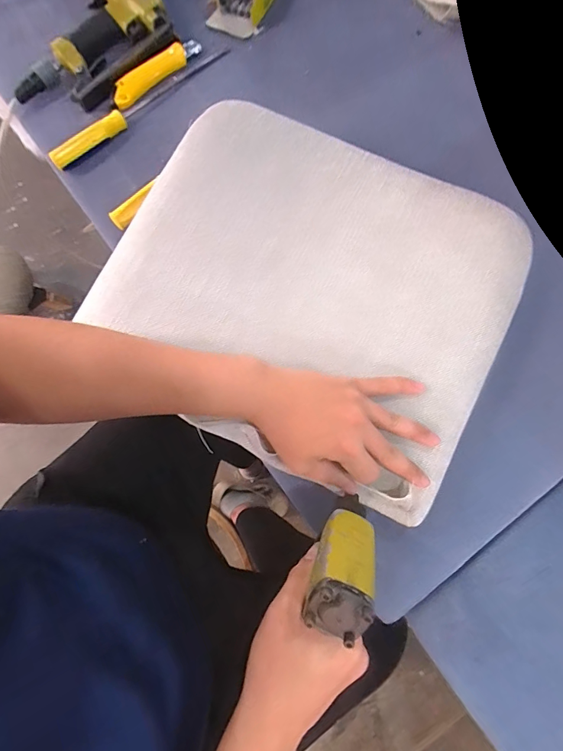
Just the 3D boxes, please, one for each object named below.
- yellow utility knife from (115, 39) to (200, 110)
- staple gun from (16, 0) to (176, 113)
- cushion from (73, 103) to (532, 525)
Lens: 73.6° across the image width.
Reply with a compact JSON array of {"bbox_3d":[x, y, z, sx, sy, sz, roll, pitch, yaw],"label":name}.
[{"bbox_3d":[-0.184,-0.445,0.549,0.151,0.020,0.036,-40,80,-7],"label":"yellow utility knife"},{"bbox_3d":[-0.268,-0.465,0.541,0.115,0.057,0.236,44,82,9],"label":"staple gun"},{"bbox_3d":[0.027,-0.103,0.430,0.435,0.038,0.377,26,78,5],"label":"cushion"}]

